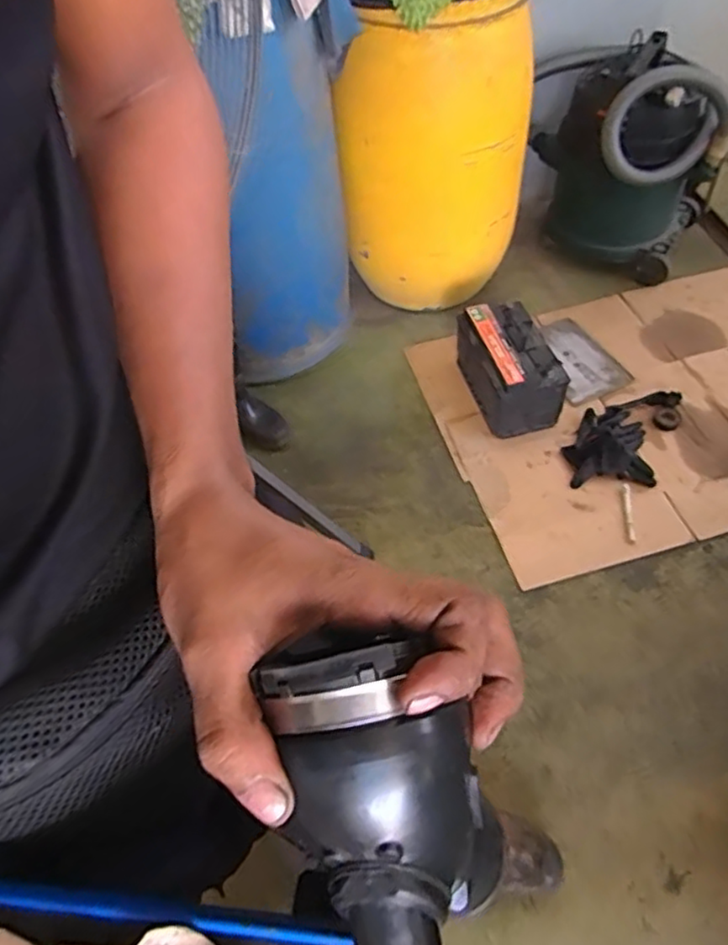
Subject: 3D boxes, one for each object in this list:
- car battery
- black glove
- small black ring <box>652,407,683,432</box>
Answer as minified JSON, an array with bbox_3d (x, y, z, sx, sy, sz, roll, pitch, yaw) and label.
[{"bbox_3d":[0.350,-0.259,1.623,0.174,0.187,0.297,-19,54,-8],"label":"car battery"},{"bbox_3d":[0.576,-0.068,1.563,0.193,0.046,0.222,1,53,7],"label":"black glove"},{"bbox_3d":[0.744,-0.132,1.615,0.058,0.014,0.069,31,62,26],"label":"small black ring"}]

